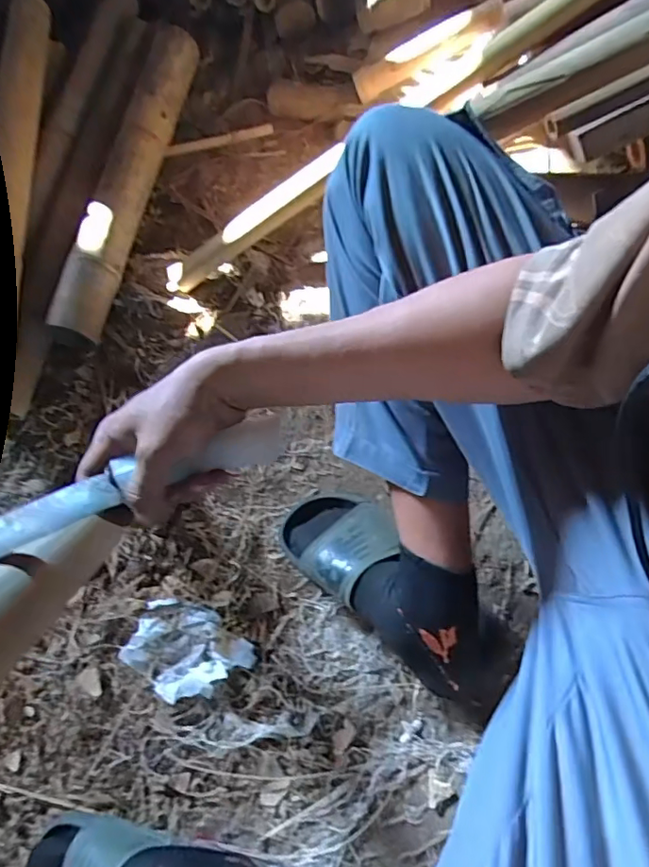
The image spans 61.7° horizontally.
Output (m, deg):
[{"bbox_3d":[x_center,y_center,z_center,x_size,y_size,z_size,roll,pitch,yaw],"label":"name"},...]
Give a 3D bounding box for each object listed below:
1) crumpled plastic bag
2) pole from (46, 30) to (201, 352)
[{"bbox_3d":[-0.168,0.267,0.665,0.135,0.033,0.108,34,73,15],"label":"crumpled plastic bag"},{"bbox_3d":[-0.324,-0.457,0.929,0.088,0.070,0.688,6,68,5],"label":"pole"}]

